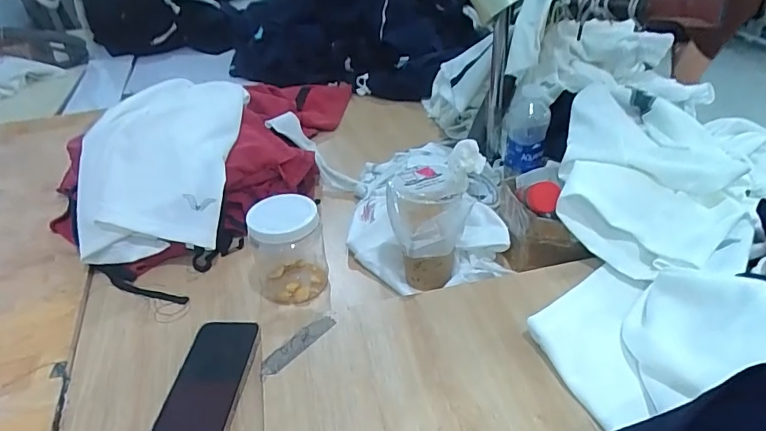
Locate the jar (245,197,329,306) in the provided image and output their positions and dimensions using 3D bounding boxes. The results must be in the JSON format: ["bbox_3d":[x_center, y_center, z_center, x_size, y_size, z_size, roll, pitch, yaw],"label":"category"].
[{"bbox_3d":[-0.134,0.039,0.658,0.103,0.116,0.101,-10,34,-10],"label":"jar"}]

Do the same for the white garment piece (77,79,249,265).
[{"bbox_3d":[-0.343,-0.107,0.772,0.206,0.083,0.357,1,59,-10],"label":"white garment piece"}]

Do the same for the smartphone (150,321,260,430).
[{"bbox_3d":[-0.197,0.183,0.545,0.080,0.015,0.161,-1,34,4],"label":"smartphone"}]

